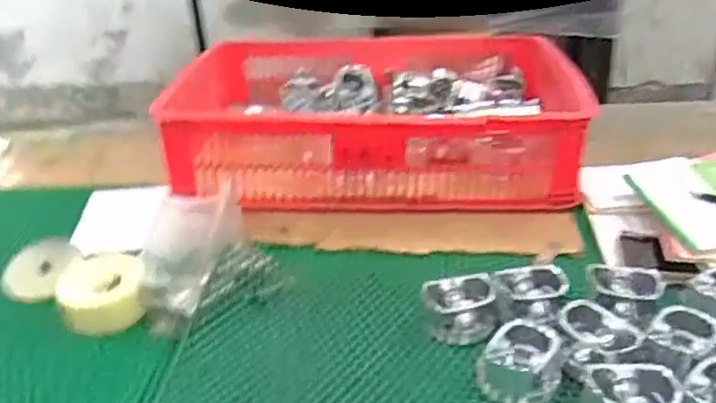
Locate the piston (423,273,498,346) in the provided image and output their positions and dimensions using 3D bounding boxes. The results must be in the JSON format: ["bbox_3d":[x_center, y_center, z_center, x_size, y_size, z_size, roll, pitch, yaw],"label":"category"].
[{"bbox_3d":[0.111,0.114,0.729,0.071,0.048,0.071,-3,26,1],"label":"piston"}]

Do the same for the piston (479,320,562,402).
[{"bbox_3d":[0.158,0.156,0.651,0.065,0.052,0.065,10,30,23],"label":"piston"}]

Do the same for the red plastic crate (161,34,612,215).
[{"bbox_3d":[0.026,-0.143,1.115,0.623,0.151,0.465,-2,27,1],"label":"red plastic crate"}]

